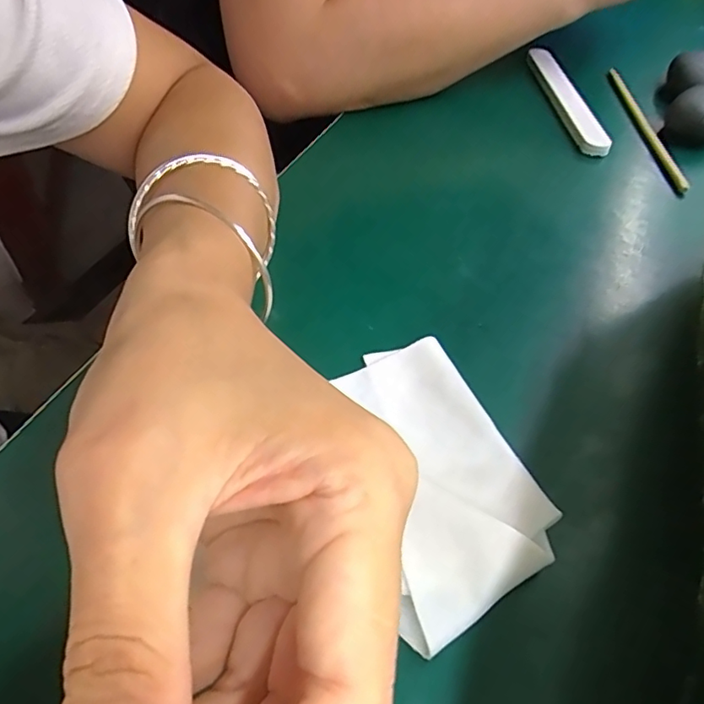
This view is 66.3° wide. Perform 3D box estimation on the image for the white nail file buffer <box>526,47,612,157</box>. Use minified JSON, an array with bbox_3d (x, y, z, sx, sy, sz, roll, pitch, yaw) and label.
[{"bbox_3d":[0.166,-0.200,0.423,0.019,0.013,0.184,2,48,-4],"label":"white nail file buffer"}]

